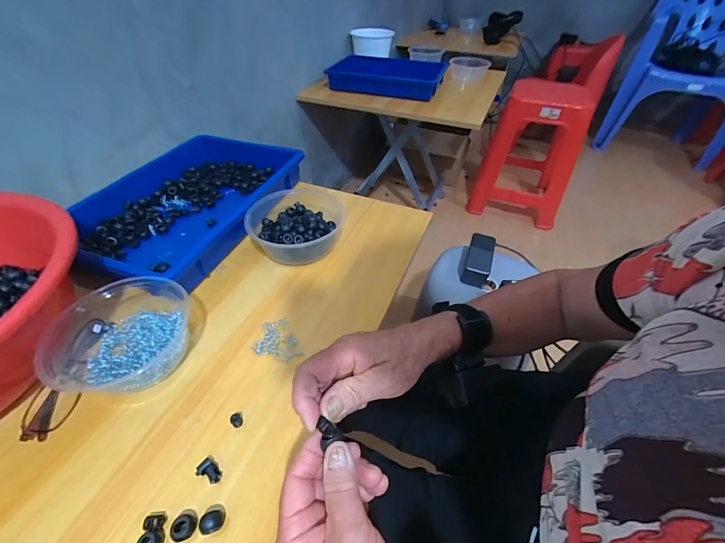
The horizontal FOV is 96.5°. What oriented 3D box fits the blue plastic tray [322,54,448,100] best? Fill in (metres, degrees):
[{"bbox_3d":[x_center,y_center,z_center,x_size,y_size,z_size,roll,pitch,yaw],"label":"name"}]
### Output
[{"bbox_3d":[0.089,-0.682,1.134,0.385,0.072,0.250,10,45,8],"label":"blue plastic tray"}]

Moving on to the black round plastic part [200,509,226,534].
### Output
[{"bbox_3d":[-0.120,0.201,0.260,0.017,0.014,0.016,1,45,-1],"label":"black round plastic part"}]

